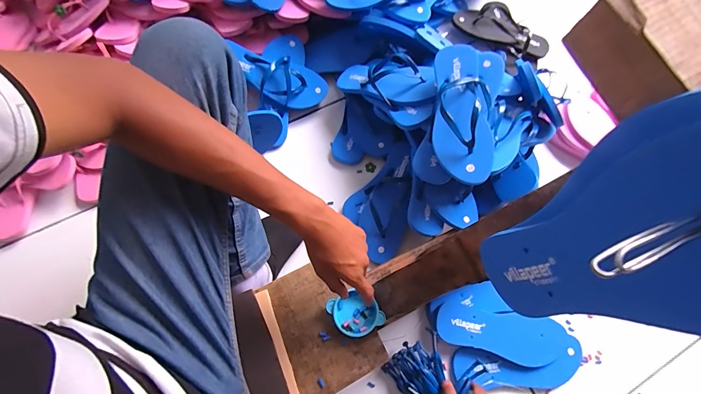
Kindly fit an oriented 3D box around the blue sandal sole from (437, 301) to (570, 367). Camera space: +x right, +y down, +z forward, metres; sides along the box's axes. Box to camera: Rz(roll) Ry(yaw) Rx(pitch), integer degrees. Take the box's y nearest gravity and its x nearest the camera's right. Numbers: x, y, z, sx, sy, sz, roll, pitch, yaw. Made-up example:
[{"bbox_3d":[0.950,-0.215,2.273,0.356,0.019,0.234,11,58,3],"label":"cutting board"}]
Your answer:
[{"bbox_3d":[0.279,0.254,0.651,0.246,0.019,0.085,10,70,-1],"label":"blue sandal sole"}]

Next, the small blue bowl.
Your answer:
[{"bbox_3d":[0.008,0.186,0.566,0.071,0.020,0.071,-30,75,-11],"label":"small blue bowl"}]

